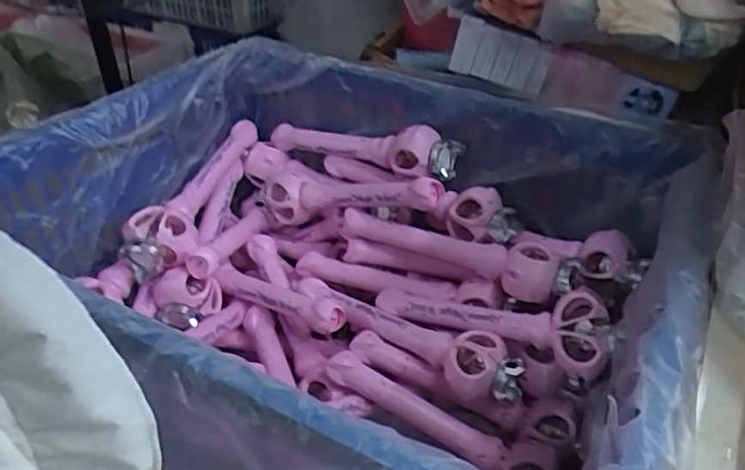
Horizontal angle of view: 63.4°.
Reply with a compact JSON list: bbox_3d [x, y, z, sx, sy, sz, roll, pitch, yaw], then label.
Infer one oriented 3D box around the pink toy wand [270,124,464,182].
[{"bbox_3d":[-0.032,-0.149,0.983,0.342,0.095,0.058,20,40,23],"label":"pink toy wand"}]

